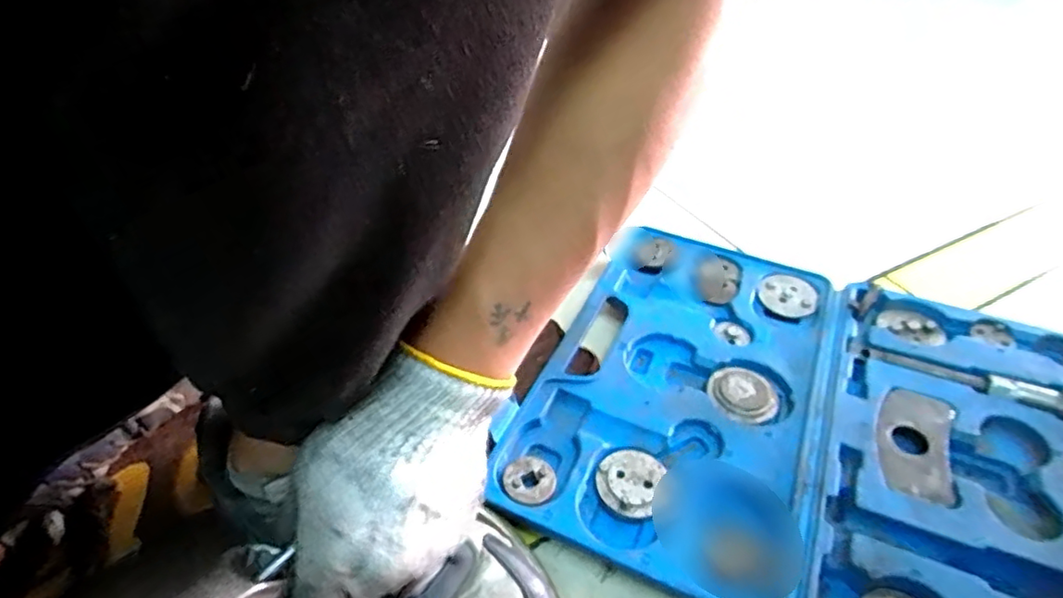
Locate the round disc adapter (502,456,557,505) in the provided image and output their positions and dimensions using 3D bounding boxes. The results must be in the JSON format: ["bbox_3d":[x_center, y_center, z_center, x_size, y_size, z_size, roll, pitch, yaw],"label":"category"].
[{"bbox_3d":[-0.002,0.124,0.415,0.034,0.011,0.036,0,42,0],"label":"round disc adapter"}]

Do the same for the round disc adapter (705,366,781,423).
[{"bbox_3d":[0.163,0.072,0.472,0.052,0.007,0.046,10,43,12],"label":"round disc adapter"}]

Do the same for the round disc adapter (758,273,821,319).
[{"bbox_3d":[0.237,-0.004,0.566,0.052,0.005,0.046,32,66,25],"label":"round disc adapter"}]

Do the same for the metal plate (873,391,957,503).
[{"bbox_3d":[0.273,0.099,0.436,0.047,0.006,0.099,19,45,20],"label":"metal plate"}]

